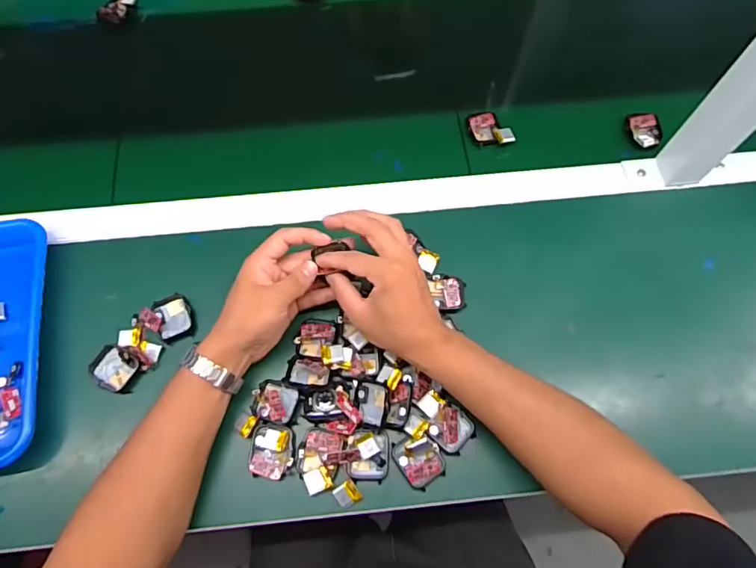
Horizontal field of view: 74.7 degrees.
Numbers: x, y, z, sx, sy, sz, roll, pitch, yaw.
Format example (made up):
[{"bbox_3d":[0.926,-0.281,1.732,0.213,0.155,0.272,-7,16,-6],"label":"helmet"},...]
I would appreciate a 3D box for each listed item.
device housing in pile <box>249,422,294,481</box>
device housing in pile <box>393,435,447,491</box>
[{"bbox_3d":[-0.098,0.154,0.456,0.039,0.007,0.048,0,68,1],"label":"device housing in pile"},{"bbox_3d":[0.039,0.160,0.451,0.038,0.022,0.044,-30,71,-11],"label":"device housing in pile"}]

